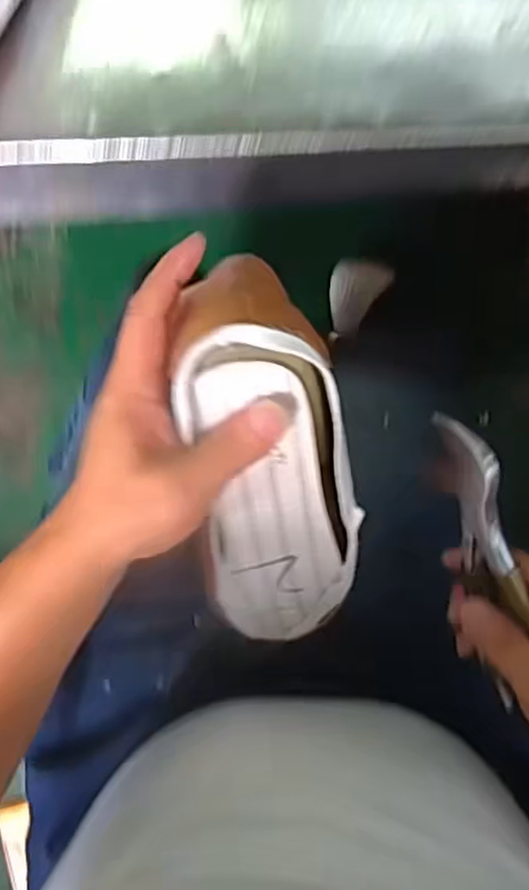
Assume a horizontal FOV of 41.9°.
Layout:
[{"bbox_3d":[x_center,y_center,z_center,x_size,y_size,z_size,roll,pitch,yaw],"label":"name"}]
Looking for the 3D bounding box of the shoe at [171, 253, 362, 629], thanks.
[{"bbox_3d":[0.004,0.027,0.381,0.082,0.077,0.245,-6,125,3],"label":"shoe"}]

